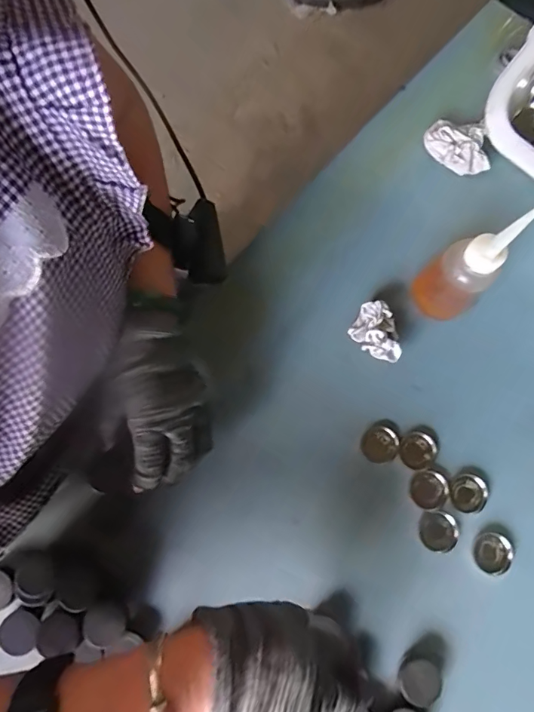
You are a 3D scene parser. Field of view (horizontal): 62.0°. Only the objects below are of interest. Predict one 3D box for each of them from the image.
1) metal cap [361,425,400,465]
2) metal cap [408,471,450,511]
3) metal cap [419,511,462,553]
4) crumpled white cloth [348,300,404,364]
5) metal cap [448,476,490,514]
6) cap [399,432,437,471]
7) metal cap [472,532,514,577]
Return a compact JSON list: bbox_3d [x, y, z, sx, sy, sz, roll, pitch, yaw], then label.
[{"bbox_3d":[0.104,0.081,0.406,0.033,0.004,0.034,33,77,7],"label":"metal cap"},{"bbox_3d":[0.146,0.120,0.396,0.034,0.004,0.034,0,75,-1],"label":"metal cap"},{"bbox_3d":[0.150,0.153,0.385,0.033,0.007,0.033,0,75,-1],"label":"metal cap"},{"bbox_3d":[0.107,-0.024,0.421,0.051,0.022,0.043,29,77,6],"label":"crumpled white cloth"},{"bbox_3d":[0.181,0.124,0.397,0.031,0.007,0.033,0,75,-1],"label":"metal cap"},{"bbox_3d":[0.139,0.087,0.406,0.033,0.004,0.032,0,75,-1],"label":"cap"},{"bbox_3d":[0.196,0.171,0.384,0.031,0.009,0.034,0,75,-1],"label":"metal cap"}]

